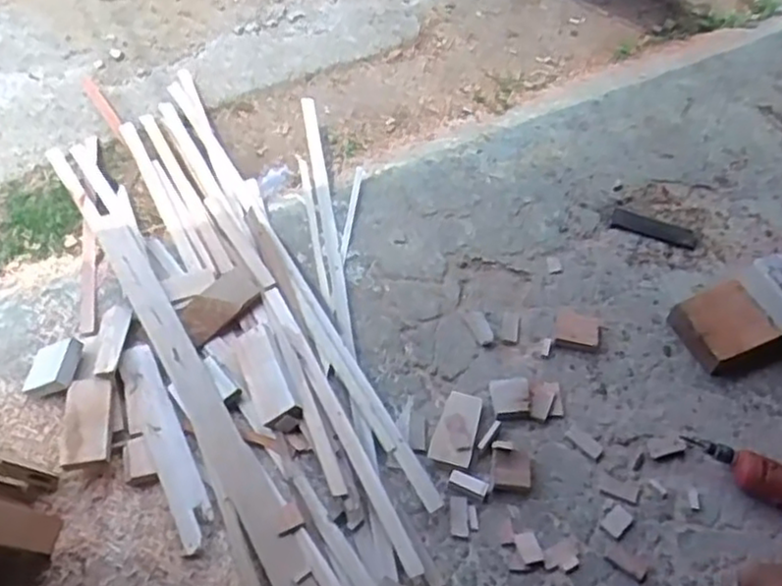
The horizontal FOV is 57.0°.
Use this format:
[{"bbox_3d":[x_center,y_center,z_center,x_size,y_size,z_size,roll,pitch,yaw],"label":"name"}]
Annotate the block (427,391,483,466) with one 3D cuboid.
[{"bbox_3d":[0.132,0.263,1.418,0.078,0.013,0.160,16,55,9],"label":"block"}]

